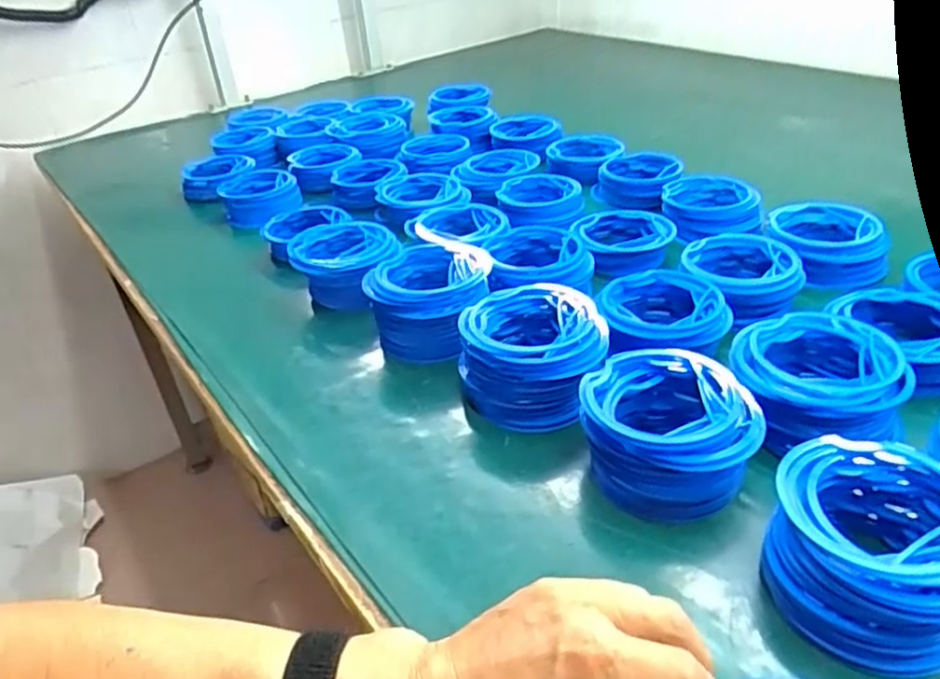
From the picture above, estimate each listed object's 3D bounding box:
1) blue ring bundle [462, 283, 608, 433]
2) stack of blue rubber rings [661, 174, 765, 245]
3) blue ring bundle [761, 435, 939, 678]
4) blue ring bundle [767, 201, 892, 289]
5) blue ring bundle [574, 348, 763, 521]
[{"bbox_3d":[0.046,0.011,0.531,0.111,0.063,0.104,-5,33,3],"label":"blue ring bundle"},{"bbox_3d":[0.259,-0.142,0.746,0.095,0.040,0.102,-10,33,-6],"label":"stack of blue rubber rings"},{"bbox_3d":[0.210,0.107,0.358,0.101,0.061,0.101,-5,34,3],"label":"blue ring bundle"},{"bbox_3d":[0.338,-0.094,0.662,0.096,0.043,0.104,1,33,11],"label":"blue ring bundle"},{"bbox_3d":[0.125,0.058,0.445,0.106,0.055,0.105,-2,33,7],"label":"blue ring bundle"}]

